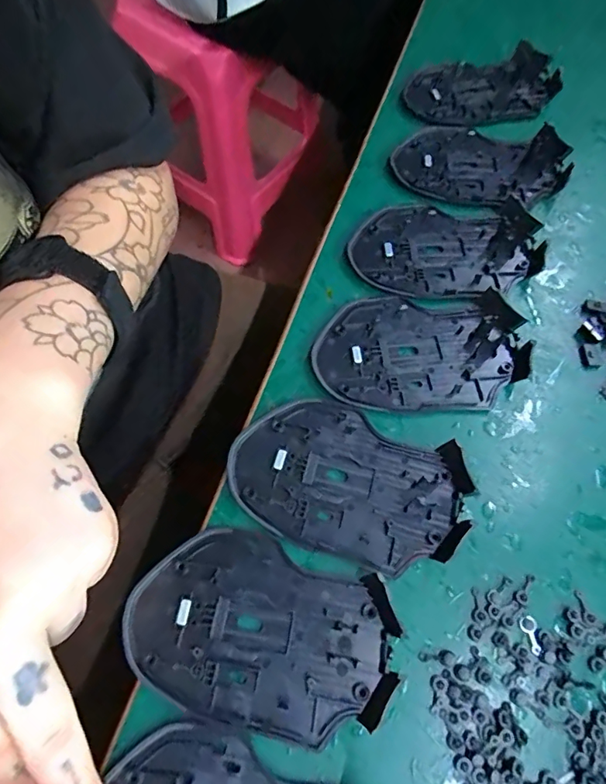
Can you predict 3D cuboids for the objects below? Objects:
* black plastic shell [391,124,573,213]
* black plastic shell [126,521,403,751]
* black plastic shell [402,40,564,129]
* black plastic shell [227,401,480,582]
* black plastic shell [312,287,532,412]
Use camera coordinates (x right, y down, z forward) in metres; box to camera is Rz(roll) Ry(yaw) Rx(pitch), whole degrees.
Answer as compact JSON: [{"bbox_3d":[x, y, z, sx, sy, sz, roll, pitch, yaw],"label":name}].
[{"bbox_3d":[0.123,-0.161,0.328,0.114,0.017,0.070,16,66,7],"label":"black plastic shell"},{"bbox_3d":[-0.019,0.103,0.204,0.112,0.010,0.072,20,66,9],"label":"black plastic shell"},{"bbox_3d":[0.139,-0.236,0.369,0.114,0.017,0.075,-10,65,-5],"label":"black plastic shell"},{"bbox_3d":[0.021,0.043,0.234,0.113,0.010,0.072,23,67,10],"label":"black plastic shell"},{"bbox_3d":[0.066,-0.025,0.267,0.113,0.012,0.070,1,65,0],"label":"black plastic shell"}]

